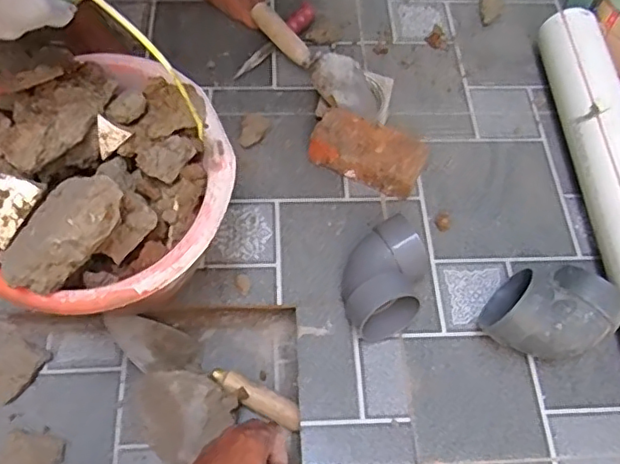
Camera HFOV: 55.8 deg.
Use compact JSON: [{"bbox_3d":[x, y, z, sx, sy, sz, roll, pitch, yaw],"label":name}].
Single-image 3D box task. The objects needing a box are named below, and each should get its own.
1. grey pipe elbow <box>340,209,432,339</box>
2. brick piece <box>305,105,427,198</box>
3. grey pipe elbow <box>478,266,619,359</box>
[{"bbox_3d":[0.090,0.059,0.707,0.095,0.077,0.145,20,62,8],"label":"grey pipe elbow"},{"bbox_3d":[0.079,-0.110,0.817,0.159,0.043,0.082,23,62,10],"label":"brick piece"},{"bbox_3d":[0.285,0.100,0.685,0.147,0.092,0.104,14,61,5],"label":"grey pipe elbow"}]

